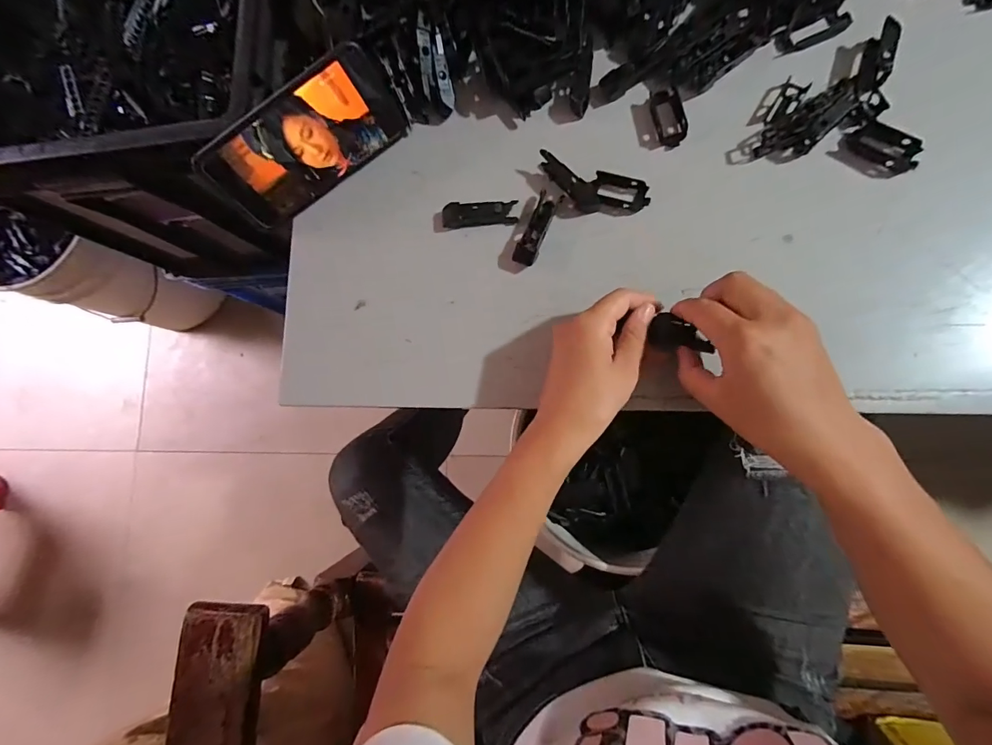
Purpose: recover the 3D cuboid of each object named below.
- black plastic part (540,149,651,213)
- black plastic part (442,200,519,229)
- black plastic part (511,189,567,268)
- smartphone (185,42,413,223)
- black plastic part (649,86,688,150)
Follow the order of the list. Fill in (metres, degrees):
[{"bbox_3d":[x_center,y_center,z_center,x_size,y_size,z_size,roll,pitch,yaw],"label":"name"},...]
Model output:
[{"bbox_3d":[0.081,-0.155,0.354,0.094,0.020,0.031,18,87,9],"label":"black plastic part"},{"bbox_3d":[-0.015,-0.138,0.370,0.066,0.012,0.021,0,84,8],"label":"black plastic part"},{"bbox_3d":[0.036,-0.121,0.360,0.019,0.010,0.066,23,88,10],"label":"black plastic part"},{"bbox_3d":[-0.164,-0.199,0.367,0.166,0.080,0.010,-34,53,3],"label":"smartphone"},{"bbox_3d":[0.144,-0.213,0.351,0.023,0.007,0.051,-11,83,7],"label":"black plastic part"}]

